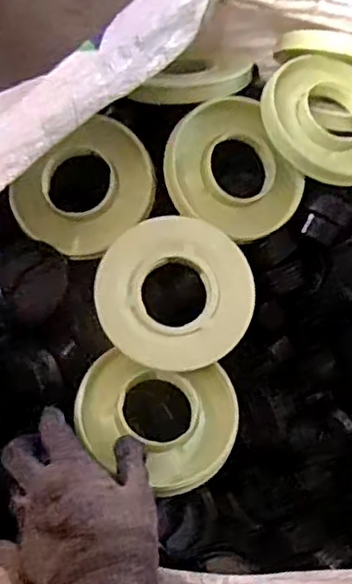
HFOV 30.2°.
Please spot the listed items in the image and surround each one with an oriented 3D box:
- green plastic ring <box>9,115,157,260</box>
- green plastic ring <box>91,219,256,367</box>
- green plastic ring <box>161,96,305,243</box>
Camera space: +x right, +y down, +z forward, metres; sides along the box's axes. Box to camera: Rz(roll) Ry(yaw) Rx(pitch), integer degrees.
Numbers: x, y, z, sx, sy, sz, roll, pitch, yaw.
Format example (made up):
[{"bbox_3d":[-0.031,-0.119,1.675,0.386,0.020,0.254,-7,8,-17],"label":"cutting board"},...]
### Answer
[{"bbox_3d":[-0.080,-0.087,0.581,0.123,0.020,0.103,-30,90,-2],"label":"green plastic ring"},{"bbox_3d":[-0.001,0.002,0.548,0.127,0.019,0.124,-11,84,-7],"label":"green plastic ring"},{"bbox_3d":[0.048,-0.106,0.583,0.111,0.016,0.126,-35,95,-17],"label":"green plastic ring"}]

